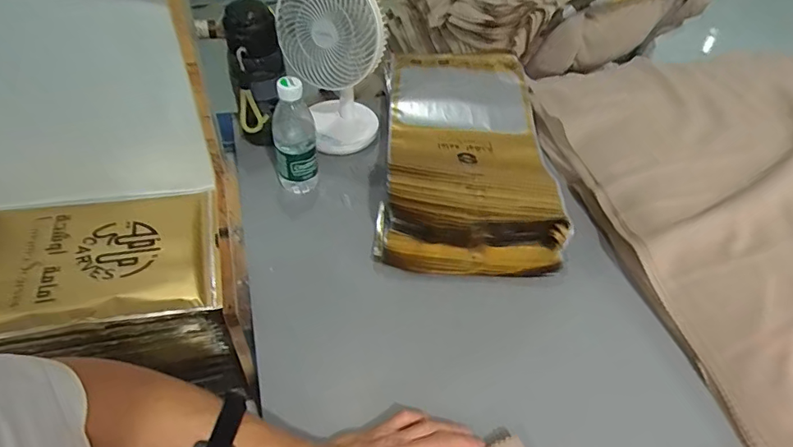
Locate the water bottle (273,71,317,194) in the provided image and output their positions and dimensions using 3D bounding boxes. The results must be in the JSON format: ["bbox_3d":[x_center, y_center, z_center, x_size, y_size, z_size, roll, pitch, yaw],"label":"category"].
[{"bbox_3d":[-0.148,-0.128,0.691,0.060,0.173,0.071,-5,47,-10],"label":"water bottle"}]

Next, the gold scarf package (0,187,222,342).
[{"bbox_3d":[-0.440,0.047,0.696,0.332,0.026,0.232,-7,53,-16],"label":"gold scarf package"}]

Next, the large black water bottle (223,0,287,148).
[{"bbox_3d":[-0.210,-0.215,0.730,0.081,0.210,0.067,-33,57,-31],"label":"large black water bottle"}]

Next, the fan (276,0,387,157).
[{"bbox_3d":[-0.099,-0.243,0.727,0.144,0.252,0.120,-6,47,-10],"label":"fan"}]

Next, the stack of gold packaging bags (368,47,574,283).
[{"bbox_3d":[0.102,-0.129,0.777,0.246,0.079,0.473,3,47,-3],"label":"stack of gold packaging bags"}]

